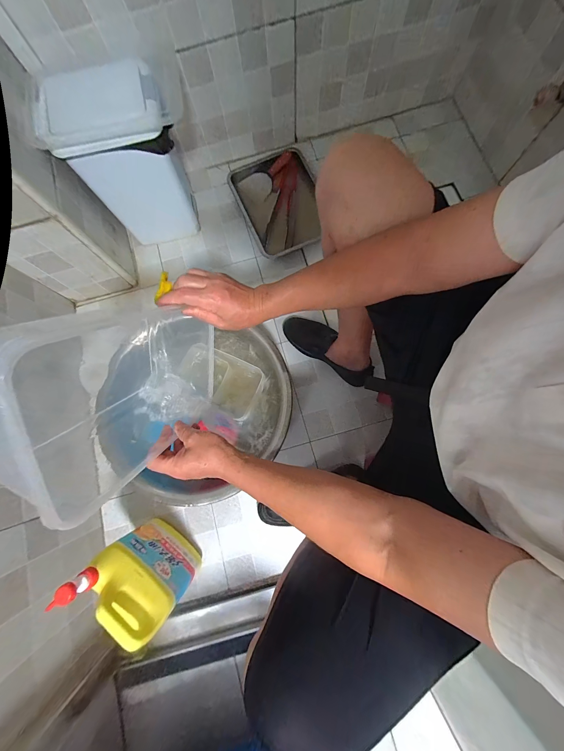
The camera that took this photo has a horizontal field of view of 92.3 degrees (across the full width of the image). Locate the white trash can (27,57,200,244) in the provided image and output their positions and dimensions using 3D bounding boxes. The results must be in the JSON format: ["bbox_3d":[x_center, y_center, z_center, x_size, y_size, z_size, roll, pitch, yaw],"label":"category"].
[{"bbox_3d":[-0.395,-0.574,0.736,0.258,0.361,0.237,-1,78,3],"label":"white trash can"}]

